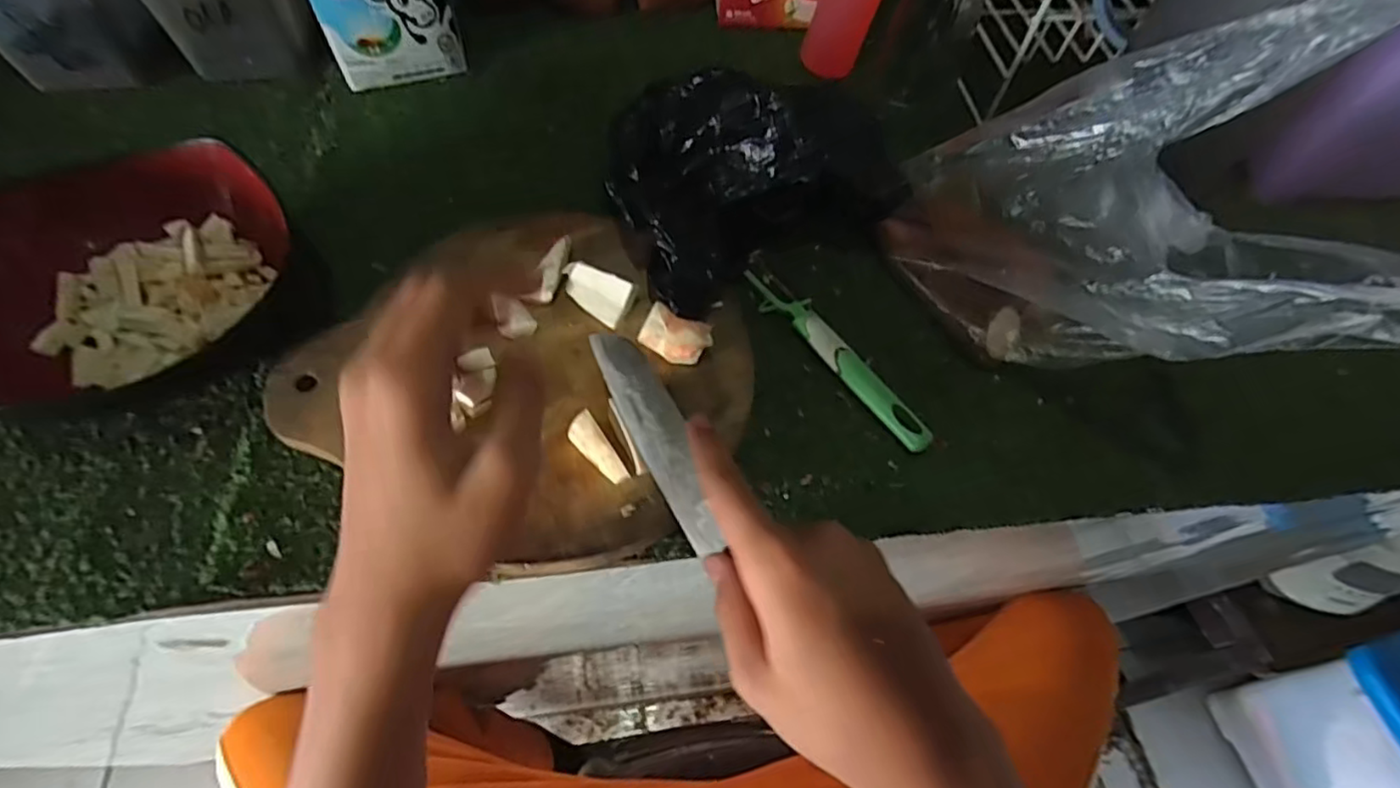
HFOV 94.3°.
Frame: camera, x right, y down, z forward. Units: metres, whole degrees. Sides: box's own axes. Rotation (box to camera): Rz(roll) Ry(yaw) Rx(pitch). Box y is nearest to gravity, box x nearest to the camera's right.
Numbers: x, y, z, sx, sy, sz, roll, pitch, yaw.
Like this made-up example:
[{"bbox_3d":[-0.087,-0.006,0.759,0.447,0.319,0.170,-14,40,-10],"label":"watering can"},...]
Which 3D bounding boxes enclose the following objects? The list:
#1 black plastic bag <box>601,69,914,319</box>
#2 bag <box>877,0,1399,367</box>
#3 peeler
[{"bbox_3d":[0.029,-0.143,0.425,0.180,0.106,0.121,-26,64,-19],"label":"black plastic bag"},{"bbox_3d":[0.221,-0.090,0.347,0.086,0.218,0.227,-30,65,-21],"label":"bag"},{"bbox_3d":[0.082,-0.030,0.418,0.028,0.011,0.173,-30,65,-21],"label":"peeler"}]

